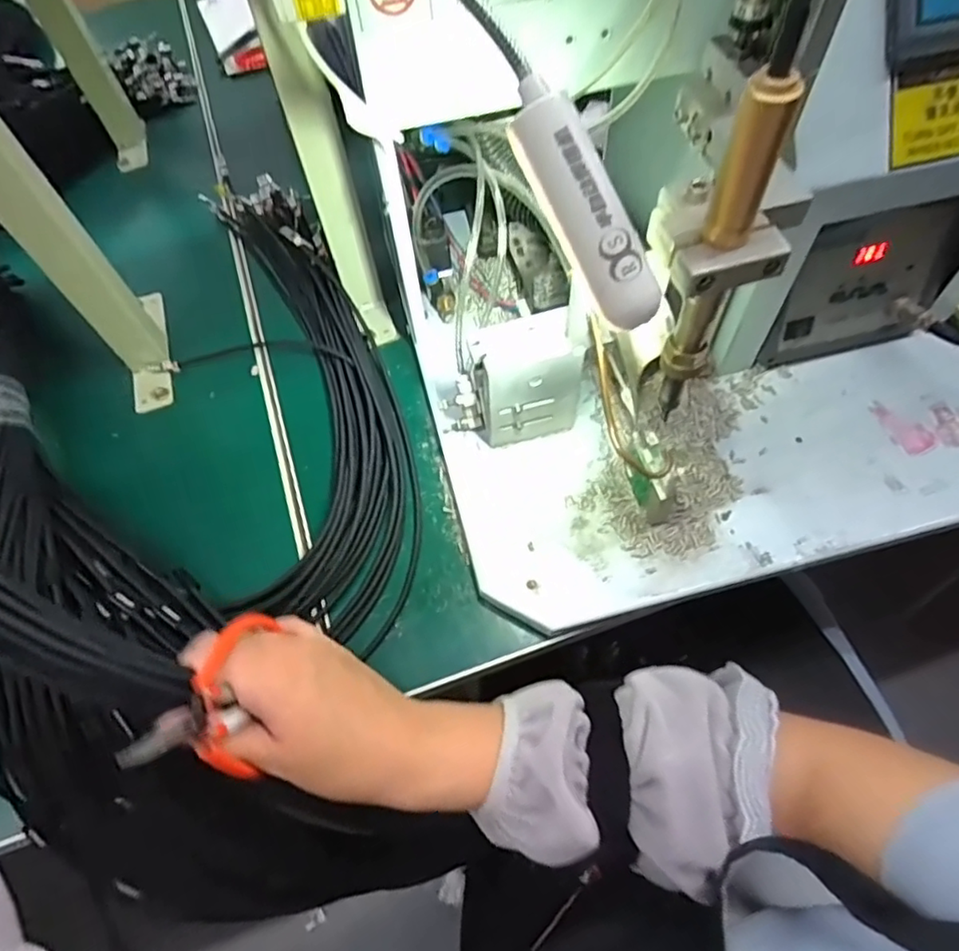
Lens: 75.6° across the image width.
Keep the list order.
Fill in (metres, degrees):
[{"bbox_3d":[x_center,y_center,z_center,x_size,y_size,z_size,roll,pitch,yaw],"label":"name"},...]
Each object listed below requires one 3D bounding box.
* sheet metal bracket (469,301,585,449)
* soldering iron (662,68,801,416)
[{"bbox_3d":[0.030,-0.059,0.398,0.064,0.105,0.026,-15,62,-4],"label":"sheet metal bracket"},{"bbox_3d":[0.093,-0.078,0.250,0.017,0.155,0.016,6,61,7],"label":"soldering iron"}]

